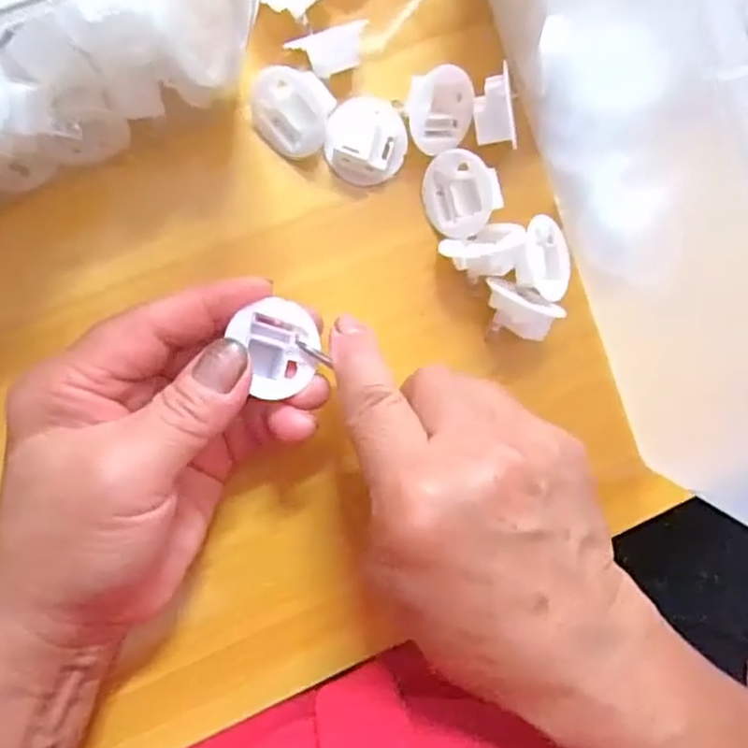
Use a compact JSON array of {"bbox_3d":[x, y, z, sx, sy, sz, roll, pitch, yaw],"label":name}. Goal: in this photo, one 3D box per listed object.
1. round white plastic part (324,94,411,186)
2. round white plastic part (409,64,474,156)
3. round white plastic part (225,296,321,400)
[{"bbox_3d":[-0.003,-0.092,0.278,0.031,0.013,0.031,0,89,-10],"label":"round white plastic part"},{"bbox_3d":[0.026,-0.105,0.279,0.028,0.013,0.031,-13,125,-24],"label":"round white plastic part"},{"bbox_3d":[-0.032,-0.009,0.237,0.028,0.010,0.031,-7,91,-10],"label":"round white plastic part"}]

